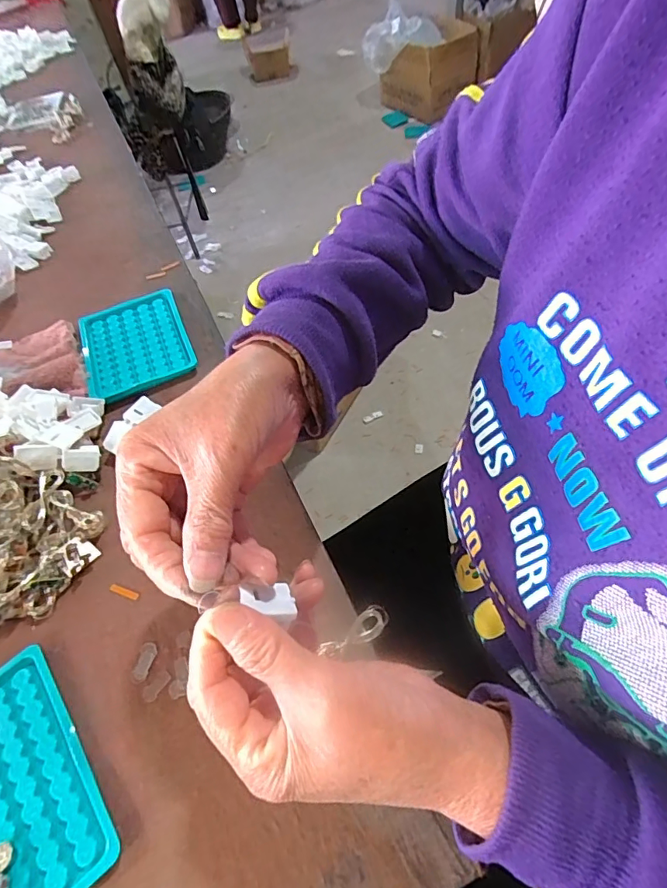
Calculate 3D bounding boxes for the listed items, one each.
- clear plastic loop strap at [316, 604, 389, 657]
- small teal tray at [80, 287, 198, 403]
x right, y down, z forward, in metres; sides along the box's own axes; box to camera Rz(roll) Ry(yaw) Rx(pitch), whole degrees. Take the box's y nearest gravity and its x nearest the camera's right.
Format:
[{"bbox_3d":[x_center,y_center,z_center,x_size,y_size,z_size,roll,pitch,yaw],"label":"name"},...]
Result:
[{"bbox_3d":[0.011,0.093,0.234,0.036,0.004,0.013,-36,69,-10],"label":"clear plastic loop strap"},{"bbox_3d":[-0.189,-0.098,0.457,0.096,0.008,0.132,-25,55,-9],"label":"small teal tray"}]

